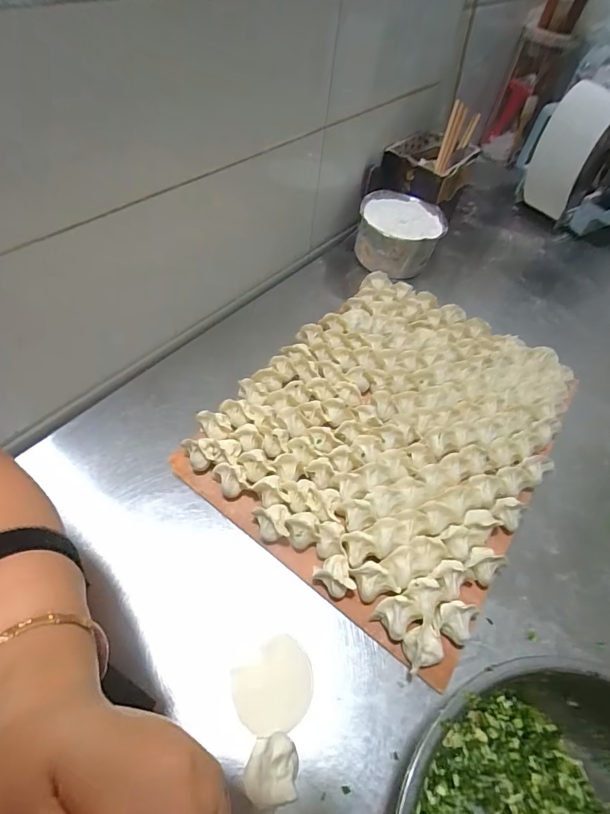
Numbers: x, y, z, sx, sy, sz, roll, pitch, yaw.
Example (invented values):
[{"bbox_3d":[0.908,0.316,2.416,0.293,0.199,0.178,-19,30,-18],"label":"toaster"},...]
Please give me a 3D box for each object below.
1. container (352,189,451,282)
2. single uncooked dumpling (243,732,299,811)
[{"bbox_3d":[0.163,-0.302,0.728,0.141,0.087,0.126,23,54,11],"label":"container"},{"bbox_3d":[-0.026,0.280,0.315,0.040,0.028,0.042,-1,53,-6],"label":"single uncooked dumpling"}]

